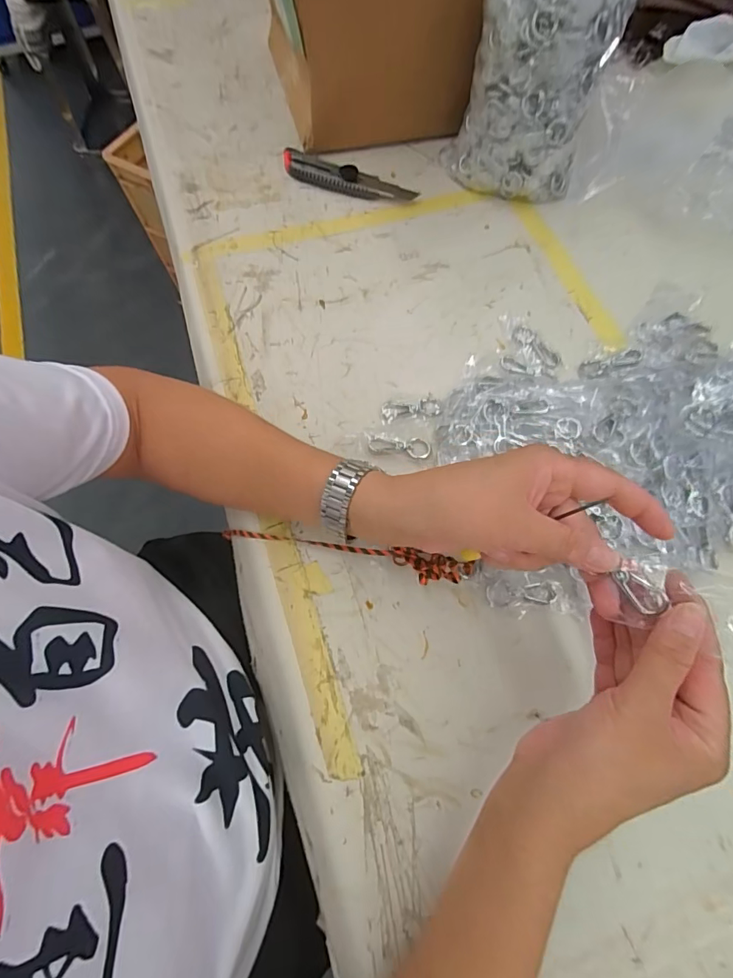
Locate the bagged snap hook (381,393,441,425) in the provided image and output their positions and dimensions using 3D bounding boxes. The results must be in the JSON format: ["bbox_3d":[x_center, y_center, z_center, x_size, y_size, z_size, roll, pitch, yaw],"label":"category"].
[{"bbox_3d":[0.042,-0.075,0.440,0.057,0.004,0.023,-13,69,-5],"label":"bagged snap hook"}]

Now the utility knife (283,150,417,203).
[{"bbox_3d":[-0.025,-0.370,0.557,0.167,0.014,0.041,22,70,8],"label":"utility knife"}]

